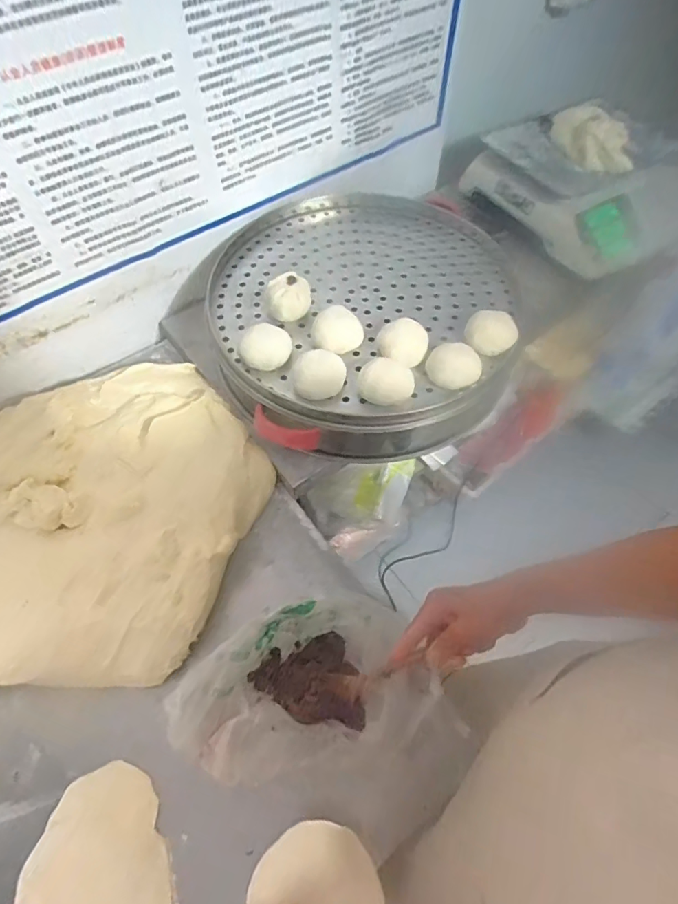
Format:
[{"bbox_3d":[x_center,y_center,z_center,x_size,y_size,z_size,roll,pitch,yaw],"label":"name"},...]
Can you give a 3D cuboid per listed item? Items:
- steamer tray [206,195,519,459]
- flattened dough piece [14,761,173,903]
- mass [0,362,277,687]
[{"bbox_3d":[0.040,-0.226,0.781,0.464,0.098,0.492,-5,60,-3],"label":"steamer tray"},{"bbox_3d":[-0.246,0.417,0.497,0.135,0.014,0.161,-17,61,-10],"label":"flattened dough piece"},{"bbox_3d":[-0.362,0.051,0.637,0.477,0.084,0.474,17,61,9],"label":"mass"}]

